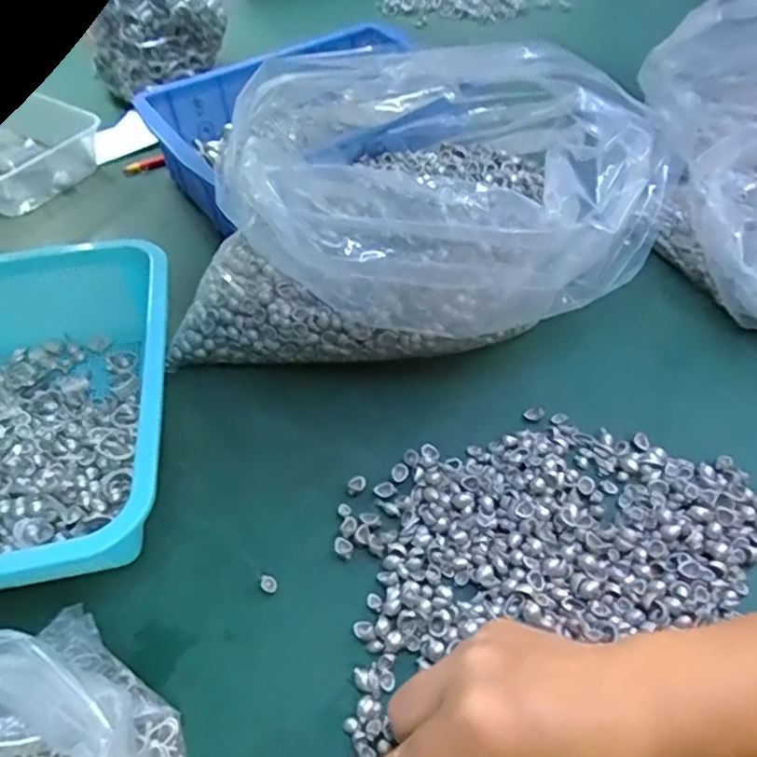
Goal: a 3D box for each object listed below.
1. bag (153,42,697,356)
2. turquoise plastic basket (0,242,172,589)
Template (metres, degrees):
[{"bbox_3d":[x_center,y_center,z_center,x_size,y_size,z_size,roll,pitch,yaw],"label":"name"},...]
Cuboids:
[{"bbox_3d":[0.025,-0.142,0.474,0.339,0.164,0.228,2,50,7],"label":"bag"},{"bbox_3d":[-0.230,0.017,0.418,0.190,0.079,0.262,-13,50,-6],"label":"turquoise plastic basket"}]

